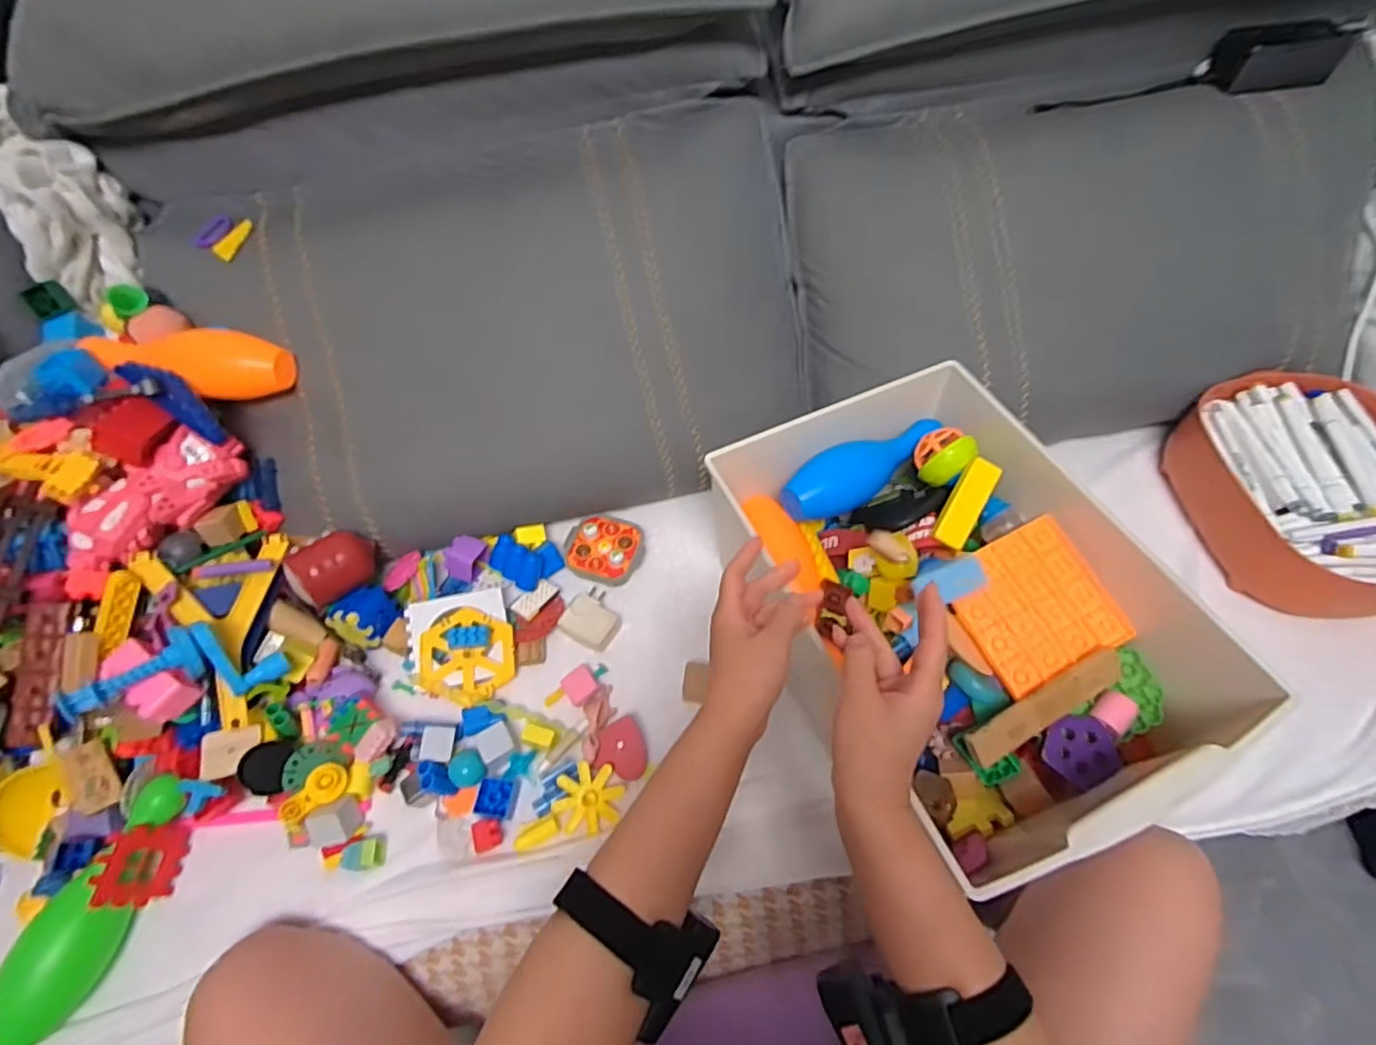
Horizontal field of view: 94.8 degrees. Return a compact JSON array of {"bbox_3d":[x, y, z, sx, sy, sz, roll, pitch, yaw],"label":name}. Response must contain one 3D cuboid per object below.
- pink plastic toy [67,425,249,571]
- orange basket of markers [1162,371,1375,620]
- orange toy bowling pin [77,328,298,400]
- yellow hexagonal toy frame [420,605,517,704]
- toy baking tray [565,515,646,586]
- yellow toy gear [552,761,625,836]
[{"bbox_3d":[-0.515,-0.024,0.608,0.058,0.047,0.172,36,67,19],"label":"pink plastic toy"},{"bbox_3d":[0.673,-0.033,0.689,0.205,0.090,0.277,-4,61,-2],"label":"orange basket of markers"},{"bbox_3d":[-0.503,-0.159,0.633,0.192,0.058,0.056,4,61,3],"label":"orange toy bowling pin"},{"bbox_3d":[-0.225,0.137,0.649,0.089,0.010,0.094,-5,68,-17],"label":"yellow hexagonal toy frame"},{"bbox_3d":[-0.096,0.029,0.724,0.087,0.027,0.081,16,62,9],"label":"toy baking tray"},{"bbox_3d":[-0.091,0.251,0.579,0.060,0.014,0.057,4,61,3],"label":"yellow toy gear"}]

